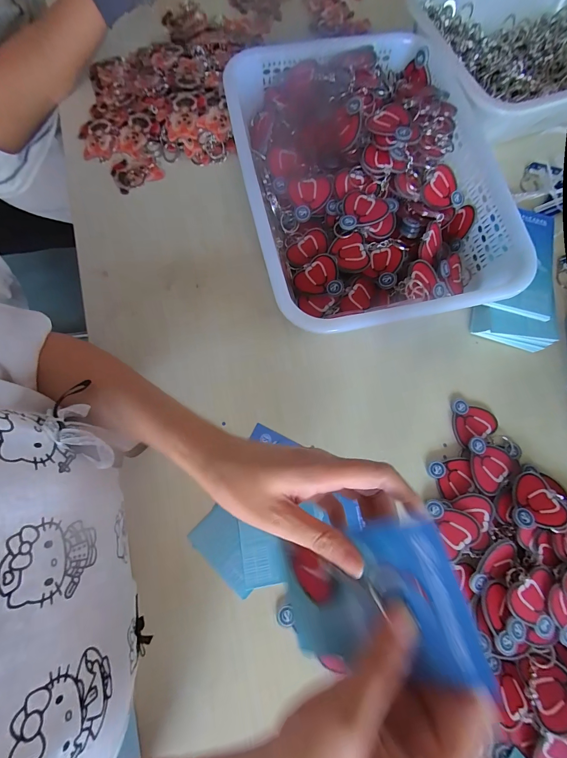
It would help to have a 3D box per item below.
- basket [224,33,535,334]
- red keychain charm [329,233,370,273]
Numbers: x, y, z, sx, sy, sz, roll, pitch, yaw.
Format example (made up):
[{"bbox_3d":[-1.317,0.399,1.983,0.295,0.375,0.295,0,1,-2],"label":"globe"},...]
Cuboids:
[{"bbox_3d":[0.095,-0.221,0.369,0.266,0.075,0.352,-12,76,-5],"label":"basket"},{"bbox_3d":[0.074,-0.140,0.356,0.037,0.009,0.044,-10,76,-5],"label":"red keychain charm"}]

